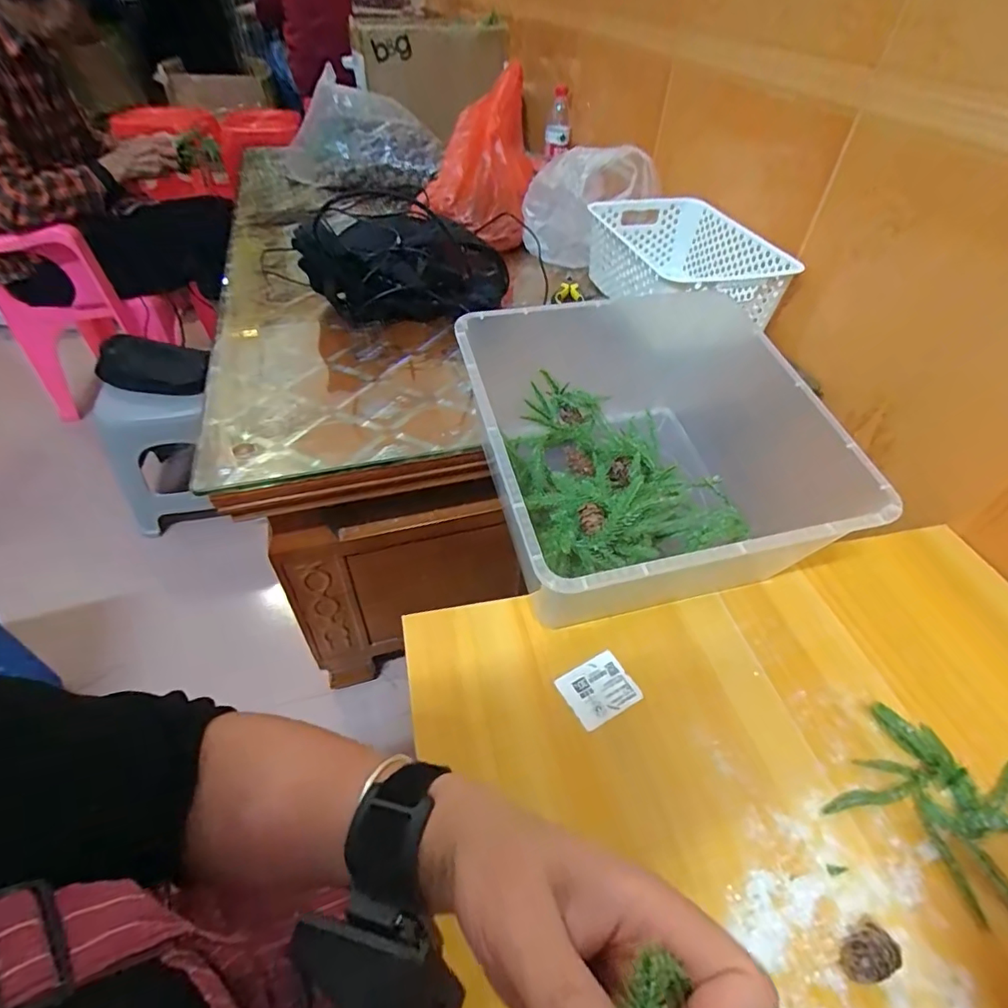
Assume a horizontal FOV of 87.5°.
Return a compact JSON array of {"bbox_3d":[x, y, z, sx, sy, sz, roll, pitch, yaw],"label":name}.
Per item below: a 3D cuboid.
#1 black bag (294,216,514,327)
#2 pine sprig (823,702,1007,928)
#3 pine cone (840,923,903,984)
[{"bbox_3d":[-0.157,-0.368,0.802,0.284,0.102,0.179,-21,53,-24],"label":"black bag"},{"bbox_3d":[0.309,0.213,0.370,0.130,0.026,0.117,25,50,17],"label":"pine sprig"},{"bbox_3d":[0.217,0.271,0.314,0.036,0.018,0.020,-19,52,-23],"label":"pine cone"}]

